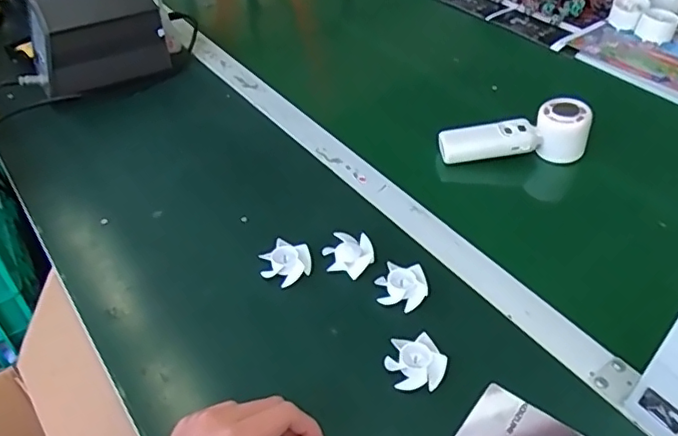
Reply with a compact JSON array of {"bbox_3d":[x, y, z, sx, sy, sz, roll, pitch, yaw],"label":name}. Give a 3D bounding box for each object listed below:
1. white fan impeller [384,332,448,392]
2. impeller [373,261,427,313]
[{"bbox_3d":[0.060,0.115,0.458,0.043,0.017,0.043,-1,43,1],"label":"white fan impeller"},{"bbox_3d":[0.056,0.061,0.517,0.044,0.016,0.041,8,44,10],"label":"impeller"}]

